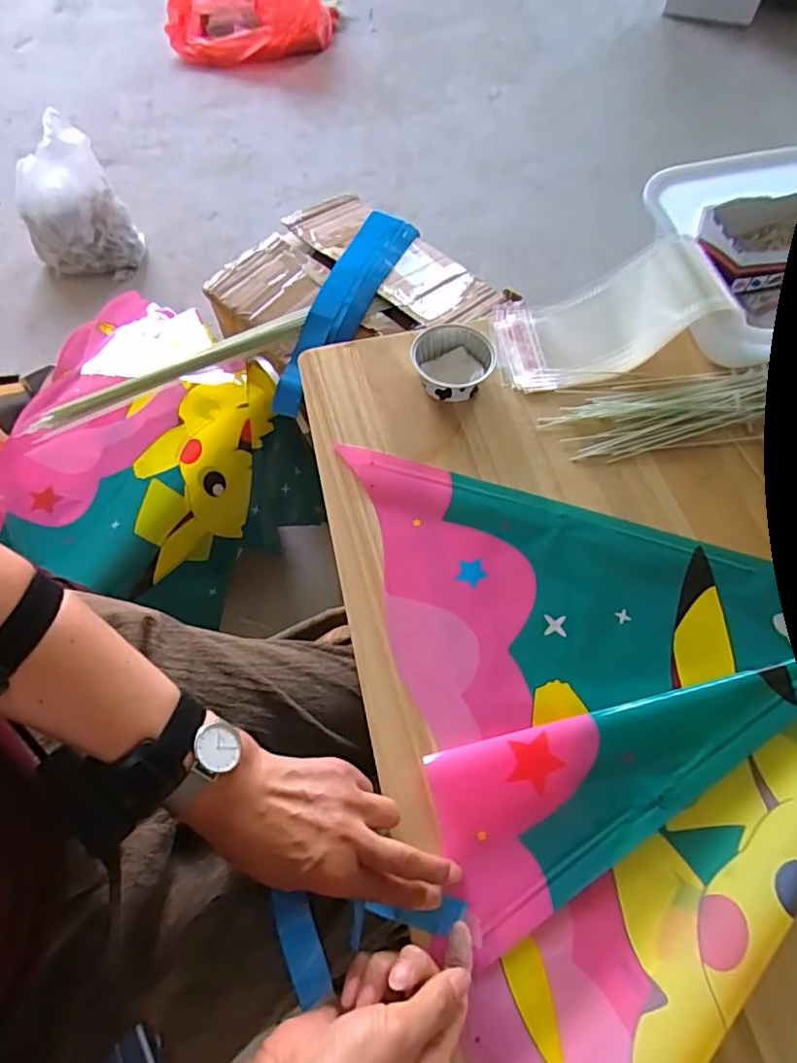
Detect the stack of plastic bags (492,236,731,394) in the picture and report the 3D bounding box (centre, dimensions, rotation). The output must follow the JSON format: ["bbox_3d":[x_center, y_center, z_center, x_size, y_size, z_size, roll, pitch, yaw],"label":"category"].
[{"bbox_3d":[0.199,-0.225,0.585,0.184,0.093,0.114,-8,65,-5],"label":"stack of plastic bags"}]

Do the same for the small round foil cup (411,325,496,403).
[{"bbox_3d":[0.055,-0.170,0.592,0.080,0.039,0.079,1,65,-1],"label":"small round foil cup"}]

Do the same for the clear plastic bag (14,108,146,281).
[{"bbox_3d":[-0.750,-0.741,1.331,0.232,0.283,0.200,-27,67,-11],"label":"clear plastic bag"}]

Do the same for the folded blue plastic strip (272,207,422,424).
[{"bbox_3d":[-0.082,-0.366,0.909,0.089,0.062,0.448,19,66,10],"label":"folded blue plastic strip"}]

